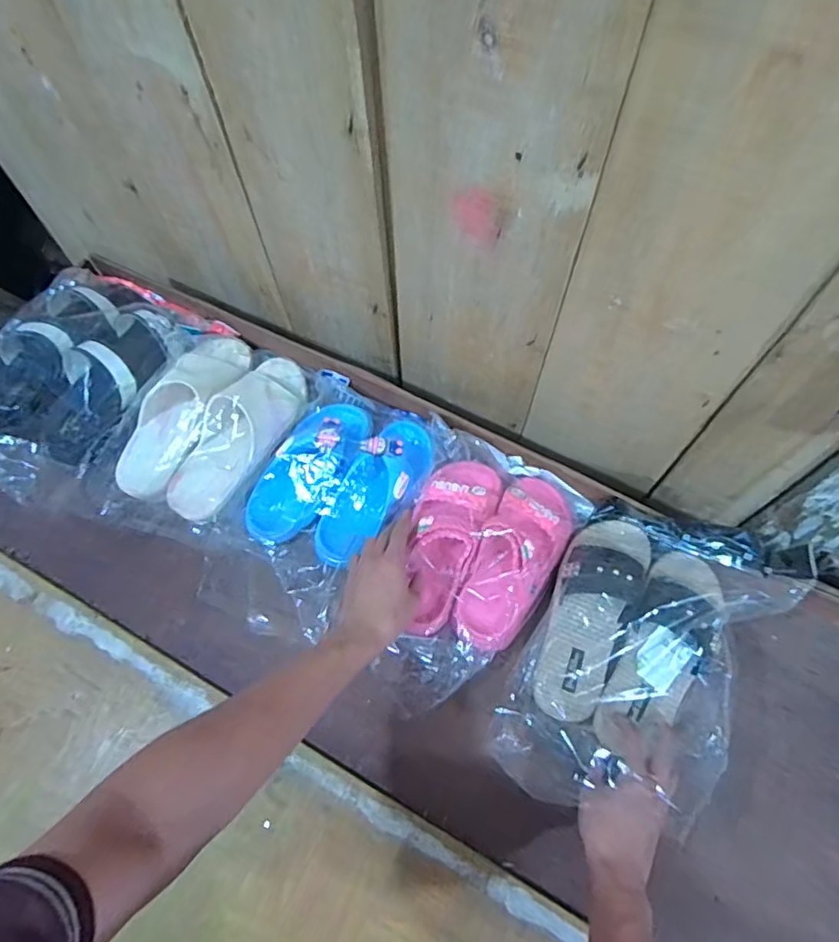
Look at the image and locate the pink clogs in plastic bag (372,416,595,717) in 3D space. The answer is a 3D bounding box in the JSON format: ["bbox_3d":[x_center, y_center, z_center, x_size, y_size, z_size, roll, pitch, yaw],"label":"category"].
[{"bbox_3d":[0.065,0.116,0.650,0.186,0.083,0.308,21,67,9],"label":"pink clogs in plastic bag"}]

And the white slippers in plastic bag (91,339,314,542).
[{"bbox_3d":[-0.276,-0.056,0.724,0.189,0.084,0.291,23,68,11],"label":"white slippers in plastic bag"}]

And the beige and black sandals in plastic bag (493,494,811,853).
[{"bbox_3d":[0.241,0.196,0.607,0.223,0.072,0.336,26,68,11],"label":"beige and black sandals in plastic bag"}]

